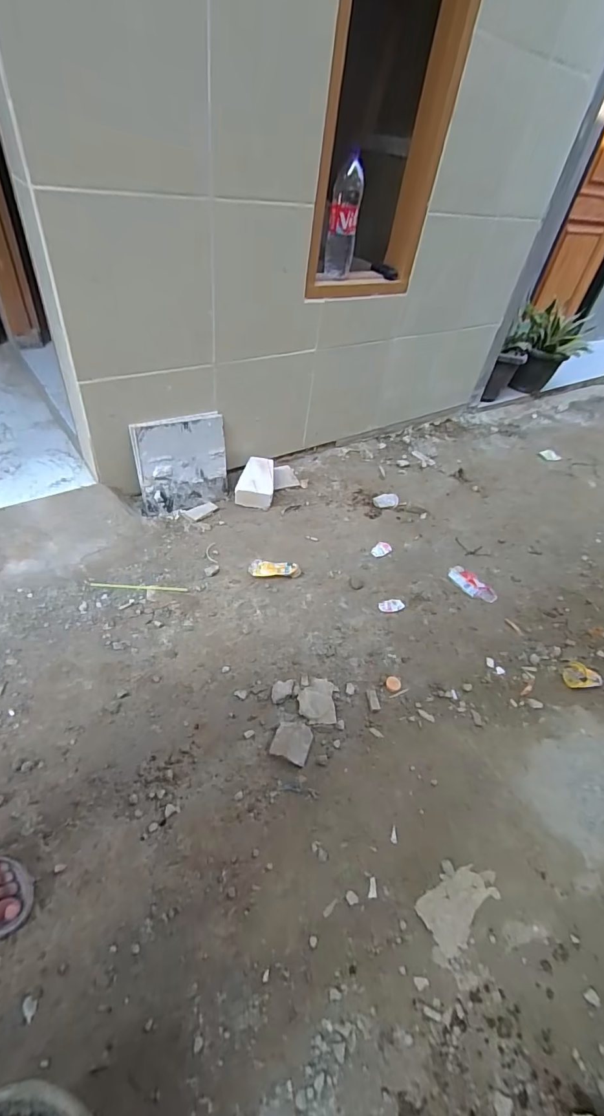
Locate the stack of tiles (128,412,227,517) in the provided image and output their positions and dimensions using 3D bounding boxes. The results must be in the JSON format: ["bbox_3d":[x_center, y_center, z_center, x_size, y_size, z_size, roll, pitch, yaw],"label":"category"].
[{"bbox_3d":[-0.383,-0.302,1.425,0.294,0.299,0.022,-16,35,-27],"label":"stack of tiles"}]

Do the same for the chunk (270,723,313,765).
[{"bbox_3d":[-0.019,0.399,0.955,0.077,0.034,0.088,20,46,9],"label":"chunk"}]

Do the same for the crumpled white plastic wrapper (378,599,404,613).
[{"bbox_3d":[0.266,0.144,1.304,0.078,0.018,0.042,-12,44,-21],"label":"crumpled white plastic wrapper"}]

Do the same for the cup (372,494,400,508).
[{"bbox_3d":[0.323,-0.218,1.670,0.099,0.019,0.072,-11,50,-21],"label":"cup"}]

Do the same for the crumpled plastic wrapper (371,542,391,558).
[{"bbox_3d":[0.267,-0.029,1.482,0.080,0.010,0.050,-30,52,-35],"label":"crumpled plastic wrapper"}]

